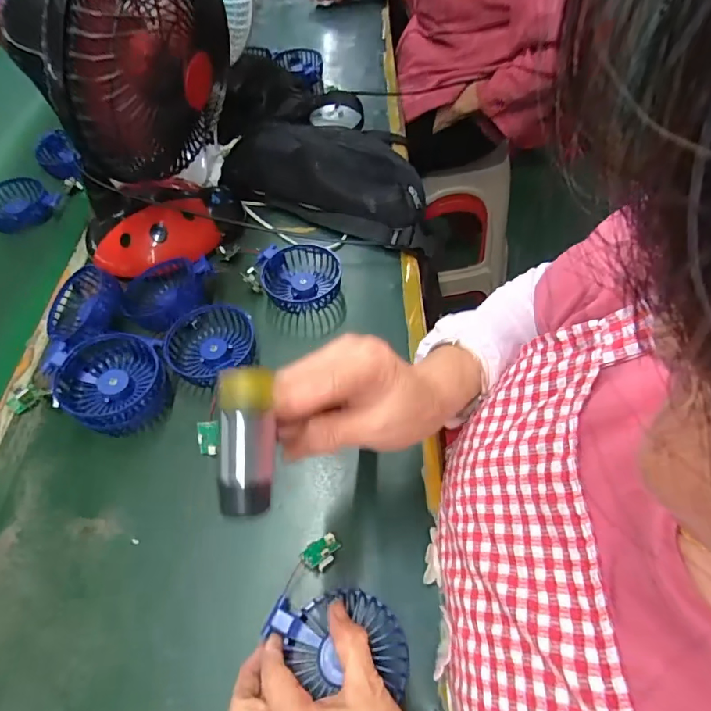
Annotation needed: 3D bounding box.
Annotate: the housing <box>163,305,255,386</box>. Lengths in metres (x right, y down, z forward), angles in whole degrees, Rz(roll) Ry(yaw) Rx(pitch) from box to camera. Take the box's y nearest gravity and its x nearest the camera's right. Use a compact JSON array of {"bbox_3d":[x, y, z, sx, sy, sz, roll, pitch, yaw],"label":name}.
[{"bbox_3d":[-0.154,-0.016,0.490,0.091,0.034,0.083,-25,57,-14],"label":"housing"}]

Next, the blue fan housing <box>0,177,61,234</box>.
[{"bbox_3d":[-0.468,-0.219,0.656,0.098,0.050,0.075,-22,56,-11],"label":"blue fan housing"}]

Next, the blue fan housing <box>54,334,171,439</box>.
[{"bbox_3d":[-0.233,0.028,0.450,0.094,0.035,0.095,-13,78,-31],"label":"blue fan housing"}]

